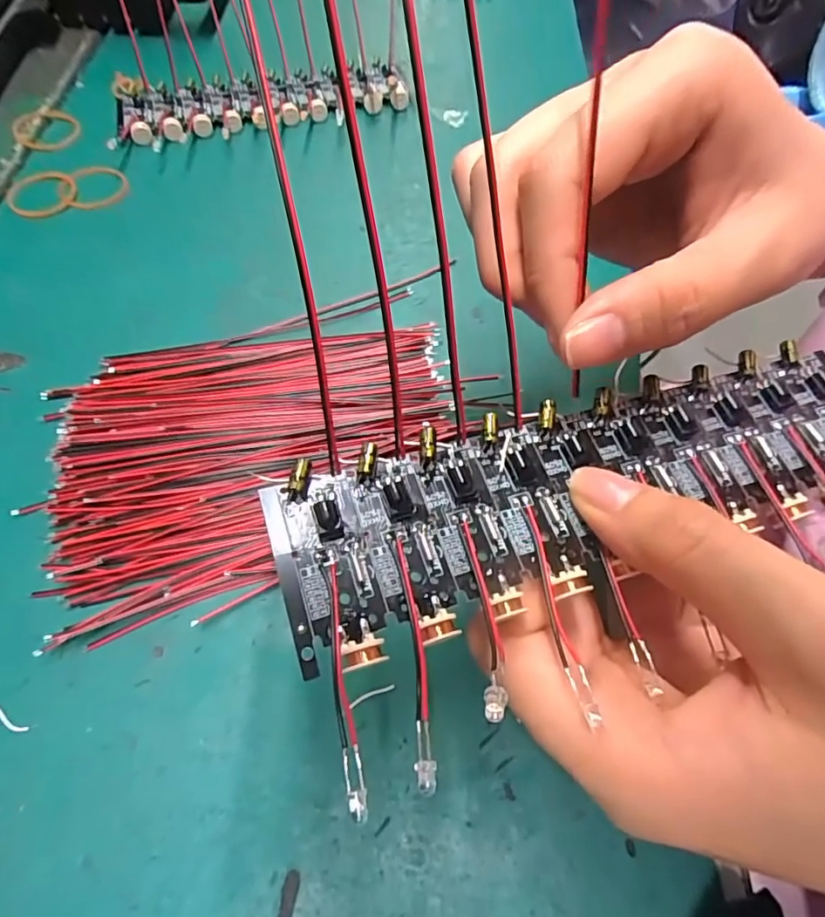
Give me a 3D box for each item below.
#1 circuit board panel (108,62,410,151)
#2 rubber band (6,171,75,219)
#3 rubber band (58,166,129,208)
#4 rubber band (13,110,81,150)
[{"bbox_3d":[-0.086,-0.202,0.306,0.160,0.007,0.061,-8,61,-5],"label":"circuit board panel"},{"bbox_3d":[-0.180,-0.129,0.264,0.031,0.004,0.035,-32,66,-17],"label":"rubber band"},{"bbox_3d":[-0.158,-0.136,0.269,0.031,0.004,0.033,-23,63,-13],"label":"rubber band"},{"bbox_3d":[-0.196,-0.176,0.291,0.032,0.004,0.031,-12,61,-7],"label":"rubber band"}]

